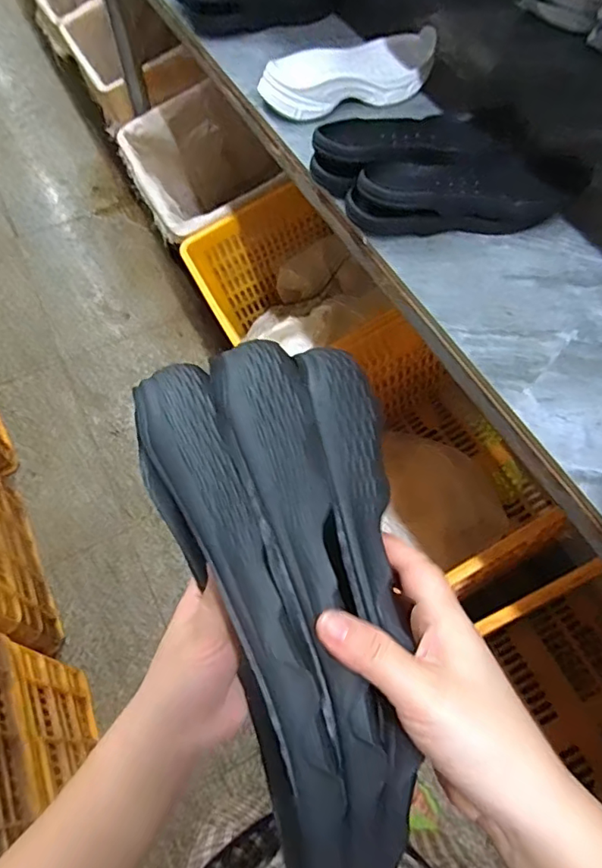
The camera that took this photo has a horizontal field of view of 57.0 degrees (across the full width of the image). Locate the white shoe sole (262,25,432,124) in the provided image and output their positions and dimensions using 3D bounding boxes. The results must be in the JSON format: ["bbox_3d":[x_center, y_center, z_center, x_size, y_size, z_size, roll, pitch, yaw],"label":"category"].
[{"bbox_3d":[0.072,-0.502,0.773,0.272,0.041,0.112,-19,62,-11],"label":"white shoe sole"}]

